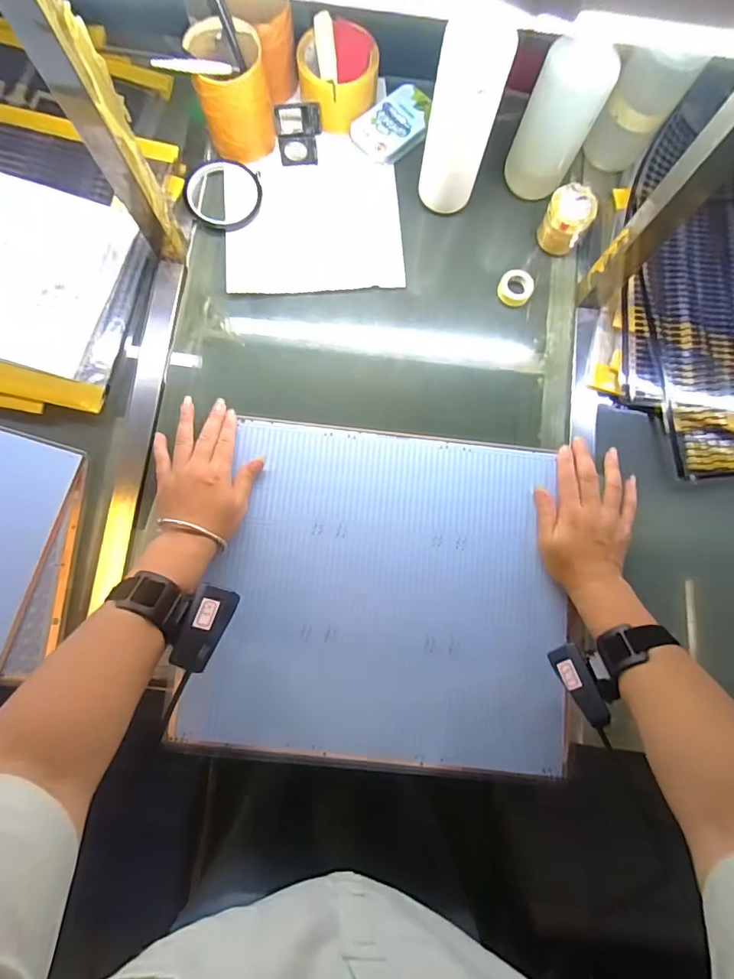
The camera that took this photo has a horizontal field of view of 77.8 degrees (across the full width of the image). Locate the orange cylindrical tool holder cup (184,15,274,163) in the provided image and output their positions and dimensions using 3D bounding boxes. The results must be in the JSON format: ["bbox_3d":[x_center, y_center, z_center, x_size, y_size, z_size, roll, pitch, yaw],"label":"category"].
[{"bbox_3d":[-0.152,-0.451,0.522,0.082,0.099,0.084,0,80,-2],"label":"orange cylindrical tool holder cup"}]

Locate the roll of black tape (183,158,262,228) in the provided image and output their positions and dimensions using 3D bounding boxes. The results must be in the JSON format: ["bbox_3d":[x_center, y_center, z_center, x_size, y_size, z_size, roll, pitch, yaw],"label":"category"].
[{"bbox_3d":[-0.177,-0.362,0.554,0.099,0.010,0.086,29,80,3],"label":"roll of black tape"}]

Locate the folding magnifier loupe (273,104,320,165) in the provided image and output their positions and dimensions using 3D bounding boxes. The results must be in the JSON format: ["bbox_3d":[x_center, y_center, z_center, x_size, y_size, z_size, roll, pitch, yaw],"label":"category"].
[{"bbox_3d":[-0.083,-0.433,0.556,0.055,0.037,0.057,-3,81,-3],"label":"folding magnifier loupe"}]

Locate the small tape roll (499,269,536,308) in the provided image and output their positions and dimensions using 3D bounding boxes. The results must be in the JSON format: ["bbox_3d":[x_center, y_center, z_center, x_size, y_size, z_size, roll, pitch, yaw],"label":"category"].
[{"bbox_3d":[0.178,-0.241,0.544,0.039,0.016,0.042,0,80,-2],"label":"small tape roll"}]

